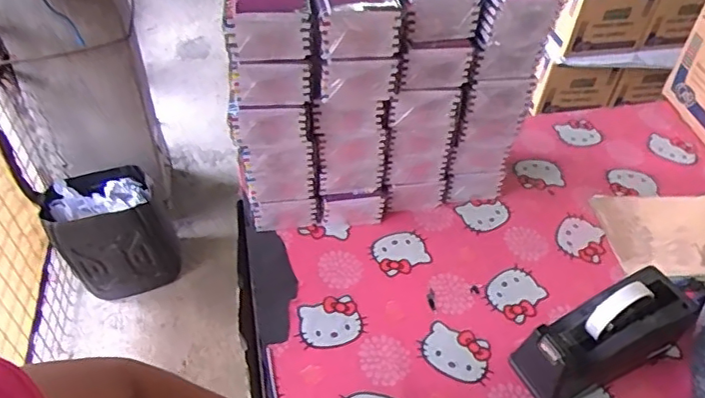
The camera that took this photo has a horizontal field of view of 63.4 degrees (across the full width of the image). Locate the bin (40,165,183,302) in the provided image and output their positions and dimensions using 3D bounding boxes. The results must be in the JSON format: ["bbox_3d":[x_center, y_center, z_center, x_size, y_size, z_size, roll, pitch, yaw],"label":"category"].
[{"bbox_3d":[-0.720,0.110,1.750,0.322,0.347,0.243,-16,48,-17],"label":"bin"}]

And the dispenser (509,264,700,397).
[{"bbox_3d":[0.301,0.158,0.675,0.225,0.124,0.075,-19,49,-20],"label":"dispenser"}]

